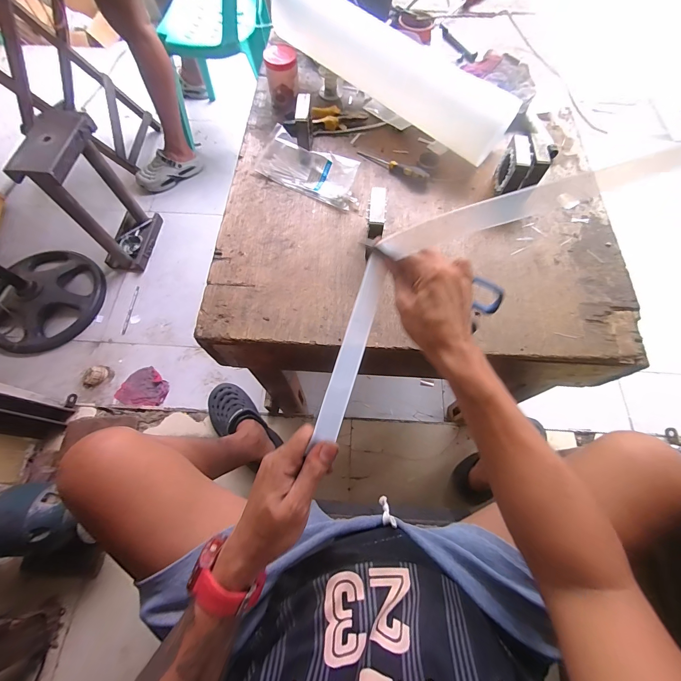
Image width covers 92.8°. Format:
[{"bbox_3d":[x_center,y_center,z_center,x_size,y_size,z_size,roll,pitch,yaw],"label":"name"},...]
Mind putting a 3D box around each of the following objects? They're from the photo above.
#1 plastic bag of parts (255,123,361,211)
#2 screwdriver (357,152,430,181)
[{"bbox_3d":[-0.050,-0.293,0.554,0.195,0.039,0.078,28,70,11],"label":"plastic bag of parts"},{"bbox_3d":[0.092,-0.310,0.568,0.138,0.019,0.021,34,71,13],"label":"screwdriver"}]

